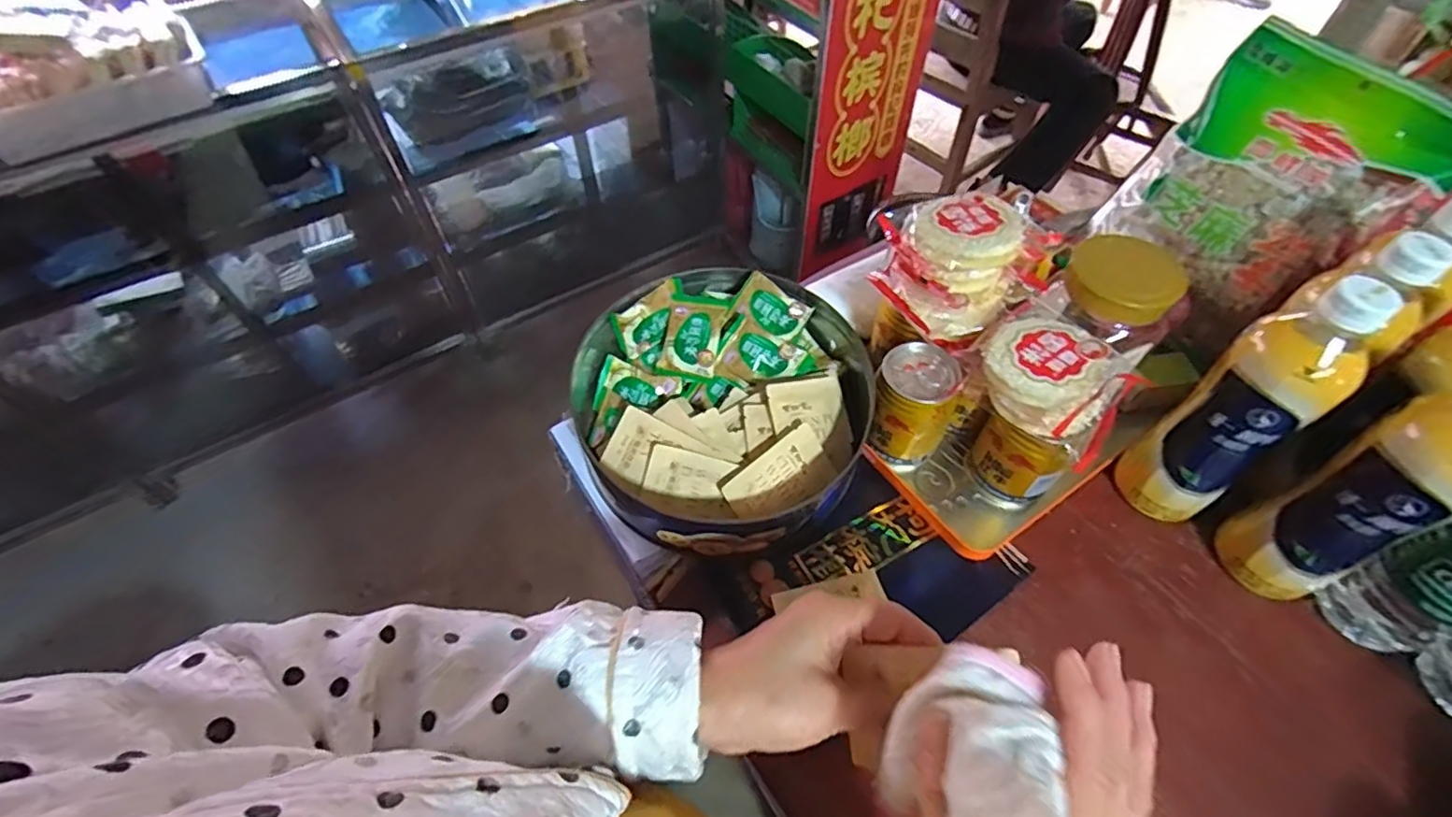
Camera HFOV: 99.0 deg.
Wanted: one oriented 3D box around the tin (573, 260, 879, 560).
[{"bbox_3d":[-0.001,-0.011,0.484,0.212,0.069,0.221,0,55,0],"label":"tin"}]

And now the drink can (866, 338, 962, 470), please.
[{"bbox_3d":[0.143,-0.001,0.480,0.057,0.084,0.056,0,55,0],"label":"drink can"}]

